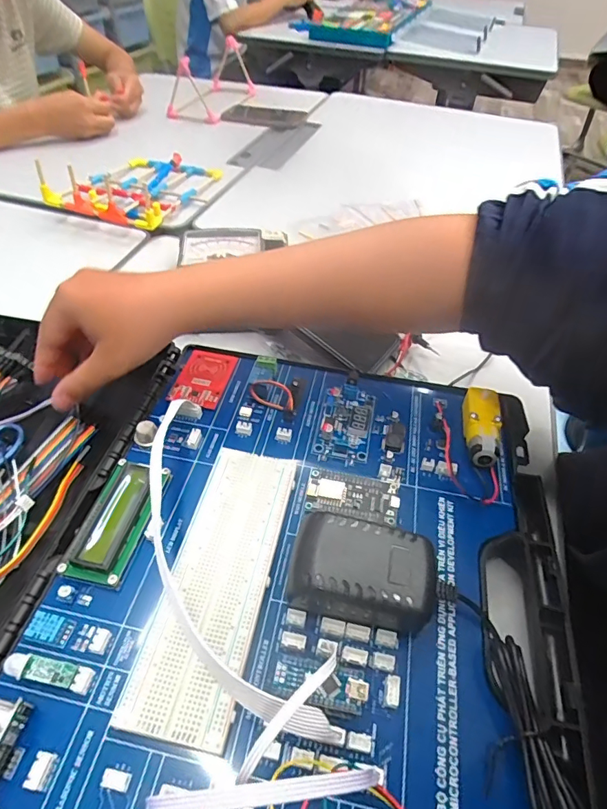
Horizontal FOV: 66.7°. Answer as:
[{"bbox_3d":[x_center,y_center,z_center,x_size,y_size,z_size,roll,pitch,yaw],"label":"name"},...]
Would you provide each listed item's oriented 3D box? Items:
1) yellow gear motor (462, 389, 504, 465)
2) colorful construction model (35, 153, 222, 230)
[{"bbox_3d":[0.132,0.016,0.343,0.025,0.021,0.063,11,48,7],"label":"yellow gear motor"},{"bbox_3d":[-0.233,-0.318,0.663,0.158,0.066,0.235,19,49,14],"label":"colorful construction model"}]

